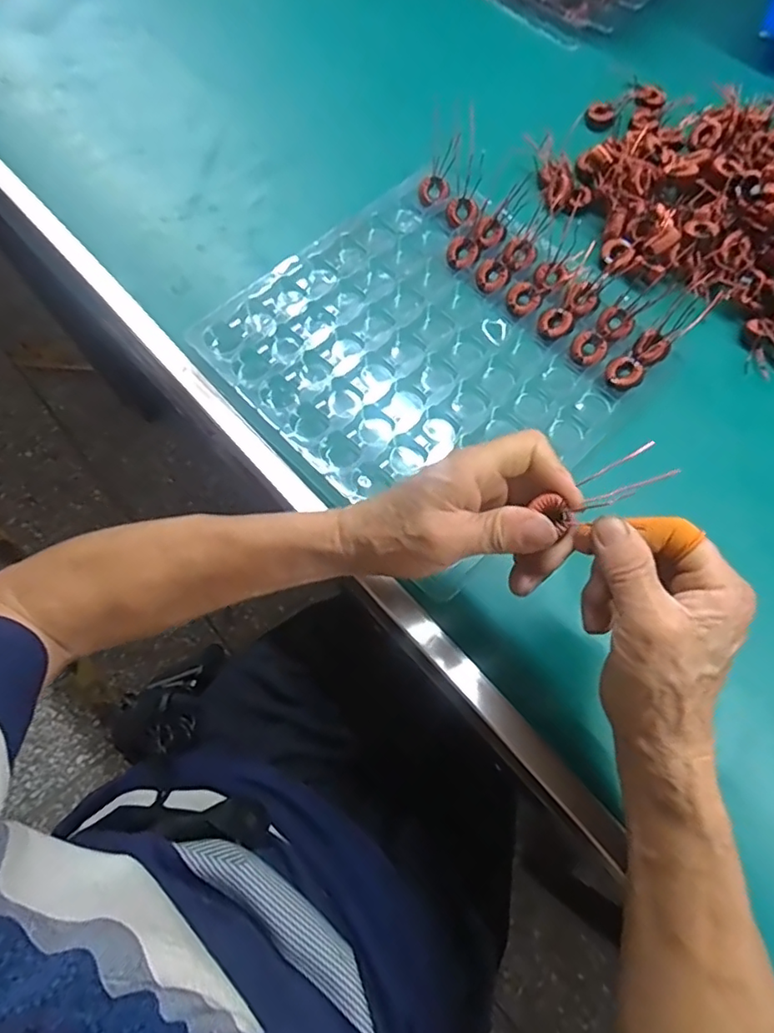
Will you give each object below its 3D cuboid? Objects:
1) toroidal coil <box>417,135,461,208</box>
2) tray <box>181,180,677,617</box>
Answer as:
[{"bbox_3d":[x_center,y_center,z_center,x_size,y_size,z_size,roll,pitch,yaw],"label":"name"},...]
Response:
[{"bbox_3d":[0.048,-0.302,0.502,0.025,0.010,0.058,33,109,12],"label":"toroidal coil"},{"bbox_3d":[0.036,-0.128,0.449,0.267,0.021,0.282,-43,74,-14],"label":"tray"}]

